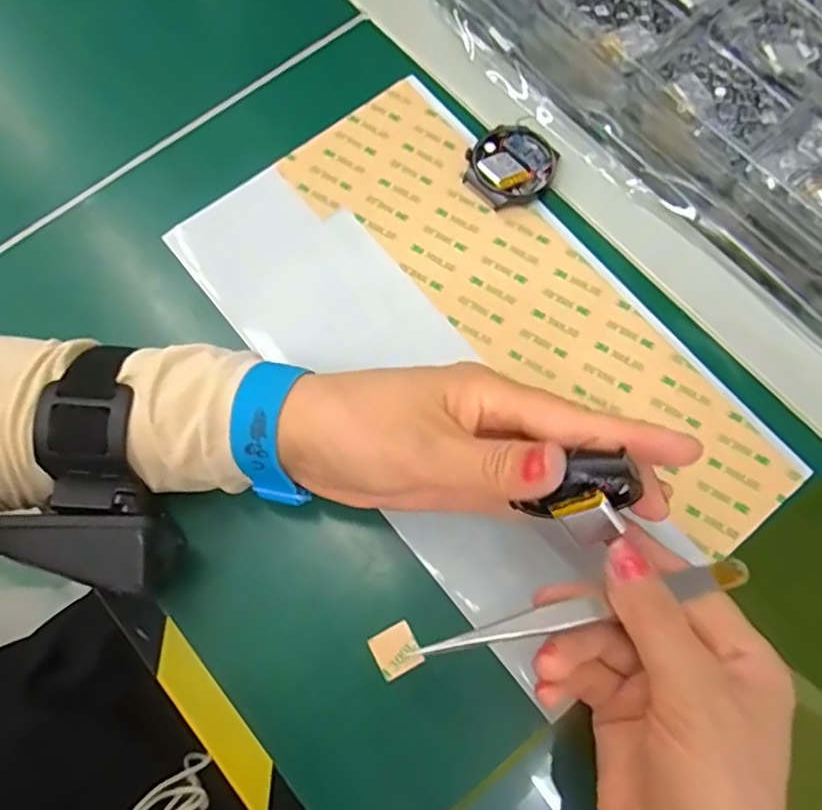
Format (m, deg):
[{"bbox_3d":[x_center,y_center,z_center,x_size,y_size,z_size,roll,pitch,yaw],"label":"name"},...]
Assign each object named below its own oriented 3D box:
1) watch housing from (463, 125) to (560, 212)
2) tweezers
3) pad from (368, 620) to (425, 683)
[{"bbox_3d":[0.054,-0.128,0.342,0.046,0.013,0.042,-42,78,-13],"label":"watch housing"},{"bbox_3d":[0.064,0.074,0.230,0.125,0.004,0.010,-11,73,-9],"label":"tweezers"},{"bbox_3d":[-0.005,0.086,0.223,0.015,0.004,0.016,-28,75,-10],"label":"pad"}]

